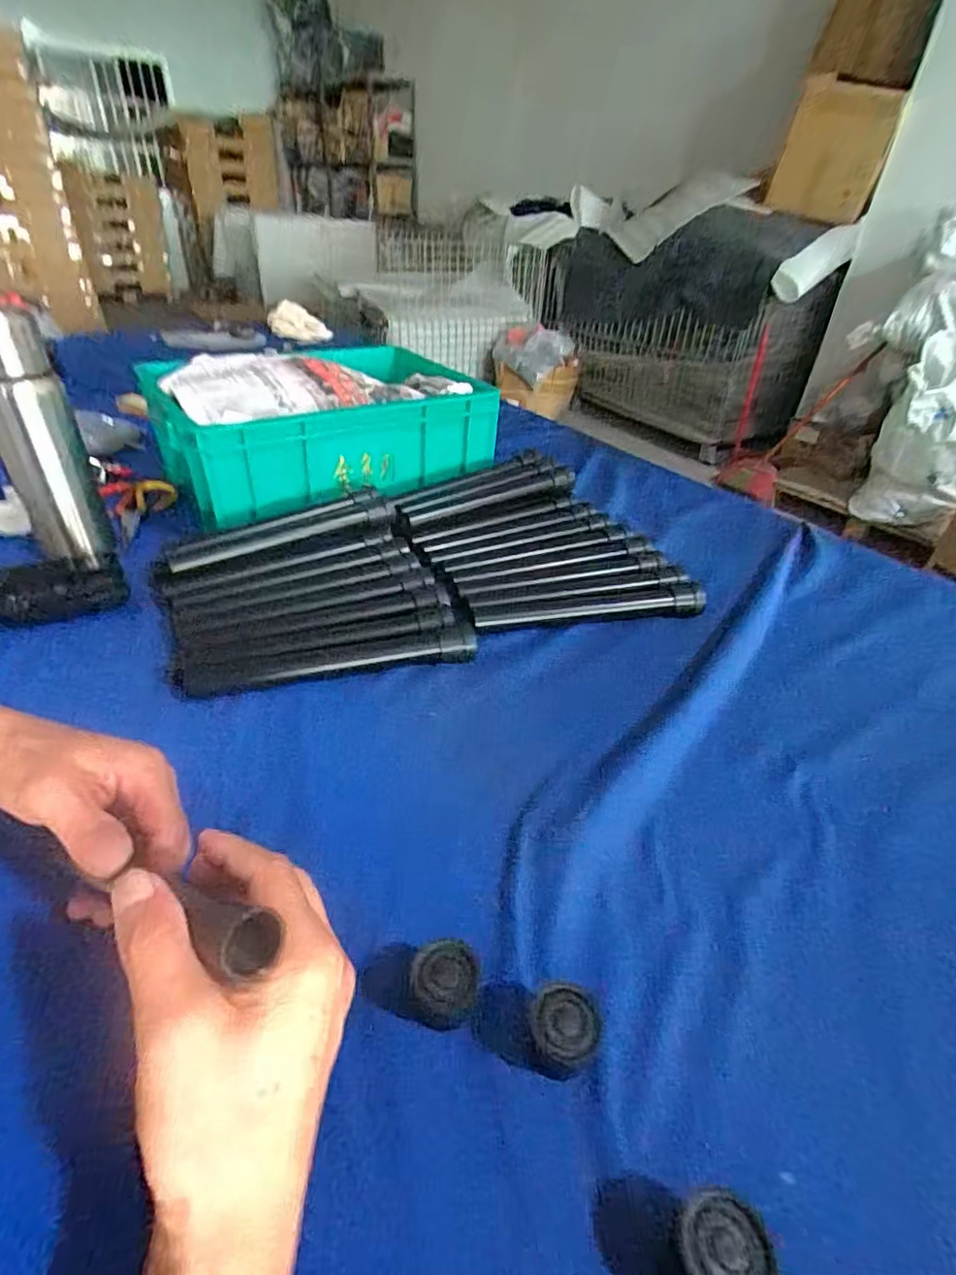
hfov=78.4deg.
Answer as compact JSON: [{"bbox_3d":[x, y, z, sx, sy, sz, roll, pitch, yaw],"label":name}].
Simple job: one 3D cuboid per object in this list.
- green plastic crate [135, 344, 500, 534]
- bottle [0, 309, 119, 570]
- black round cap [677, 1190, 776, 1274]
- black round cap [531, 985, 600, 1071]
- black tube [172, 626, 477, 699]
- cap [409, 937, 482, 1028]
[{"bbox_3d":[-0.209,-0.282,0.804,0.392,0.133,0.296,-21,42,-29],"label":"green plastic crate"},{"bbox_3d":[-0.447,-0.199,0.598,0.073,0.230,0.080,-21,42,-29],"label":"bottle"},{"bbox_3d":[0.094,0.241,0.229,0.034,0.023,0.032,2,36,-1],"label":"black round cap"},{"bbox_3d":[0.043,0.195,0.293,0.032,0.031,0.028,11,37,11],"label":"black round cap"},{"bbox_3d":[-0.129,0.022,0.521,0.258,0.022,0.033,-7,37,-13],"label":"black tube"},{"bbox_3d":[-0.016,0.180,0.304,0.034,0.038,0.027,2,36,-1],"label":"cap"}]

